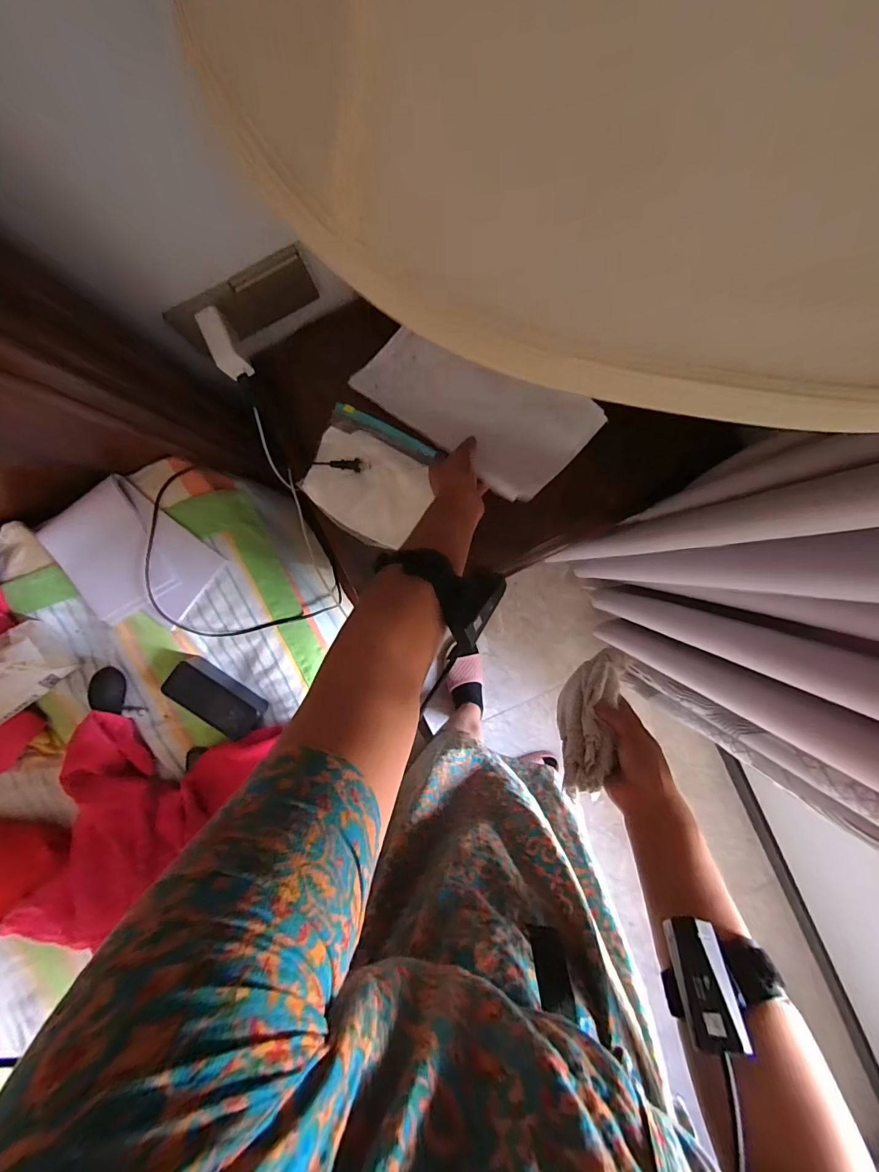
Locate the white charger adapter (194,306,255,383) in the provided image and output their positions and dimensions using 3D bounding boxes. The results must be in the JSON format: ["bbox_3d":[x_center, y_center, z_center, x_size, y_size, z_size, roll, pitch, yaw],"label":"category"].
[{"bbox_3d":[-0.259,-0.288,0.512,0.029,0.026,0.077,-23,117,5],"label":"white charger adapter"}]

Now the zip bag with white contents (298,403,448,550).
[{"bbox_3d":[-0.100,-0.157,0.617,0.168,0.033,0.157,29,95,1],"label":"zip bag with white contents"}]

